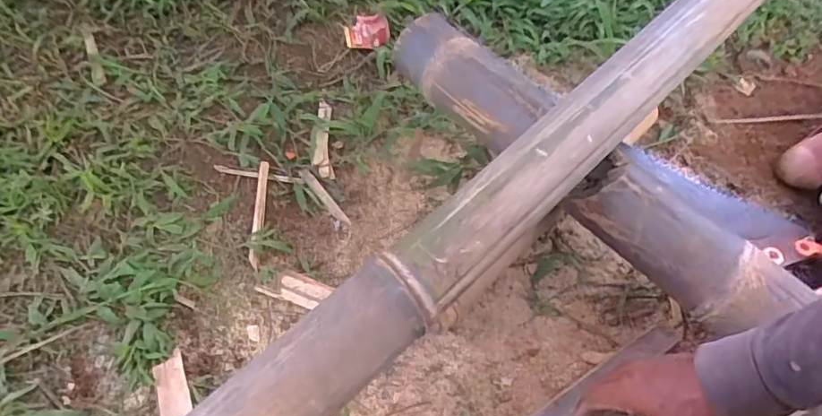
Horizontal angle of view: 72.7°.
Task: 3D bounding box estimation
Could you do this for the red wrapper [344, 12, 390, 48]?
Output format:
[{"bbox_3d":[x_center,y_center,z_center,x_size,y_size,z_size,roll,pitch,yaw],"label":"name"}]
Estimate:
[{"bbox_3d":[-0.076,-0.305,0.961,0.075,0.018,0.082,-6,53,-6],"label":"red wrapper"}]

